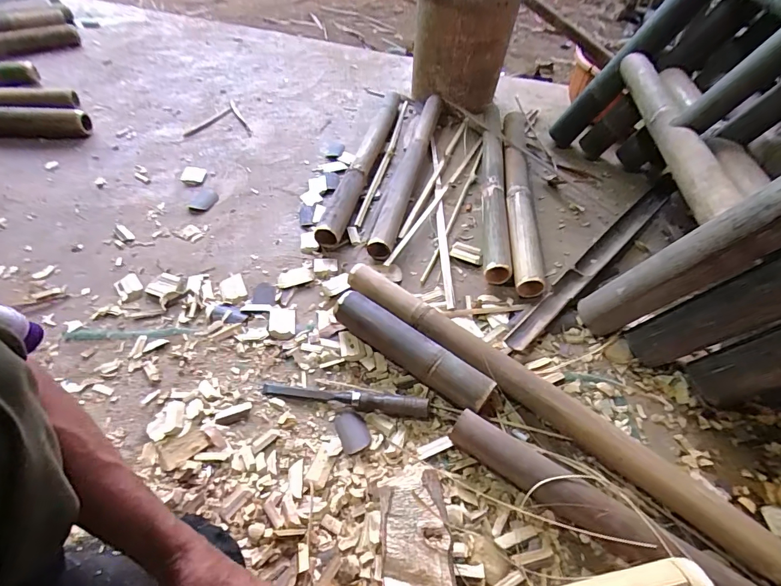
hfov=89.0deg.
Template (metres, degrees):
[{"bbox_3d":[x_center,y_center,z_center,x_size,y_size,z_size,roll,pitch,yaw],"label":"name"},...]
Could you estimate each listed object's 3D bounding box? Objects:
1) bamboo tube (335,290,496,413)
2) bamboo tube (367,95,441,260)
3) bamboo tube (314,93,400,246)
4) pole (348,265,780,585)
[{"bbox_3d":[0.029,0.089,0.611,0.264,0.063,0.054,32,56,22],"label":"bamboo tube"},{"bbox_3d":[0.045,-0.310,0.958,0.054,0.054,0.639,12,51,7],"label":"bamboo tube"},{"bbox_3d":[-0.060,-0.332,0.970,0.059,0.060,0.622,10,51,5],"label":"bamboo tube"},{"bbox_3d":[0.188,0.144,0.574,0.661,0.059,0.063,35,57,23],"label":"pole"}]

